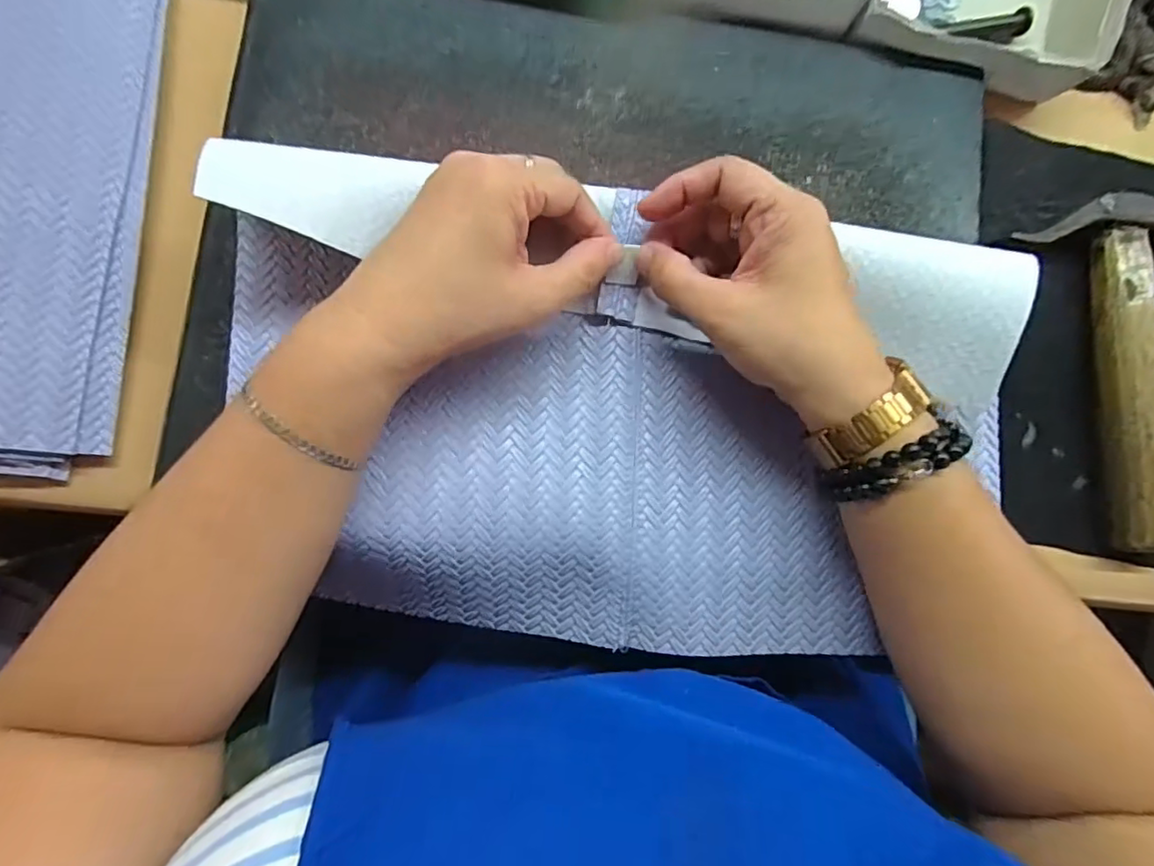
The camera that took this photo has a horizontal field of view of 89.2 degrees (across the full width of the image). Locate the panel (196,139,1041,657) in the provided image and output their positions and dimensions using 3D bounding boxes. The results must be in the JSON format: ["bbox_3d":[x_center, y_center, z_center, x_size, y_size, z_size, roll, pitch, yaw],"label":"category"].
[{"bbox_3d":[0.028,-0.005,0.284,0.396,0.056,0.227,3,93,-2],"label":"panel"}]

